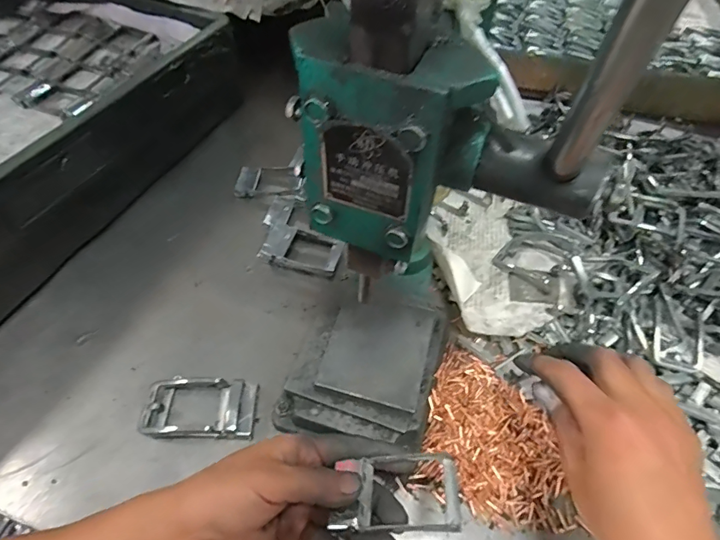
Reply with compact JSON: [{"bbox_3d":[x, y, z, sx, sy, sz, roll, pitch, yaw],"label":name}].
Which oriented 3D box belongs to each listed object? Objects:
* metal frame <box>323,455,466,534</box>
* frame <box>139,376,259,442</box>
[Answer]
[{"bbox_3d":[0.023,0.127,0.247,0.067,0.008,0.043,-8,42,9],"label":"metal frame"},{"bbox_3d":[-0.117,0.102,0.321,0.080,0.013,0.044,1,55,1],"label":"frame"}]

